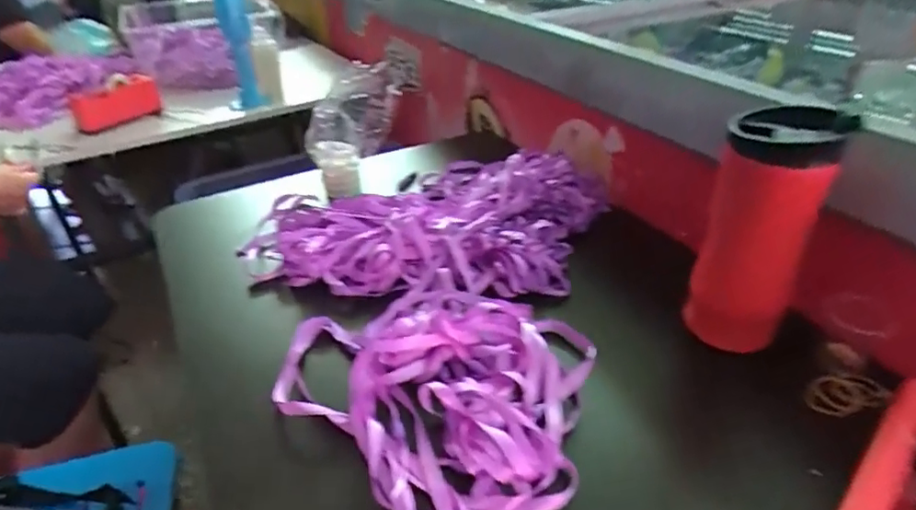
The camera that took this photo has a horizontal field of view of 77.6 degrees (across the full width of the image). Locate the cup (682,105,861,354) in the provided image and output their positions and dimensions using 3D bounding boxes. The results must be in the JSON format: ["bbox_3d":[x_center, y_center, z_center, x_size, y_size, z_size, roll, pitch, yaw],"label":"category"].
[{"bbox_3d":[0.234,-0.013,0.450,0.073,0.190,0.066,17,39,26],"label":"cup"}]

